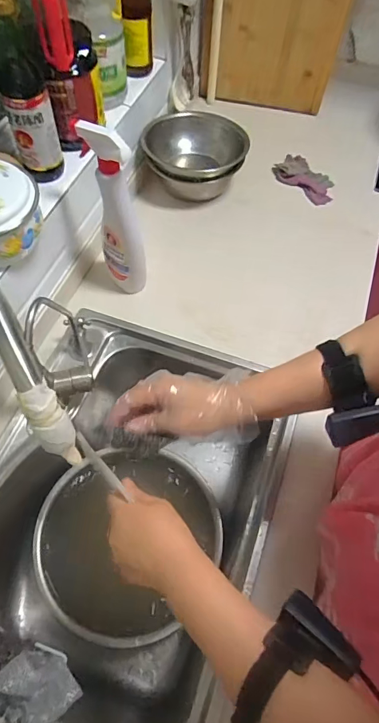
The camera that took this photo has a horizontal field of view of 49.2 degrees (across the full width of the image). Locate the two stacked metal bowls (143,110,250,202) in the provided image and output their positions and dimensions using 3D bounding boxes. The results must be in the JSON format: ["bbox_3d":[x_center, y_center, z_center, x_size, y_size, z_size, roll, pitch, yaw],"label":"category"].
[{"bbox_3d":[0.009,-0.453,0.928,0.213,0.094,0.207,0,60,-1],"label":"two stacked metal bowls"}]

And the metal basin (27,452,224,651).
[{"bbox_3d":[-0.103,0.311,0.727,0.307,0.086,0.295,0,60,-1],"label":"metal basin"}]

